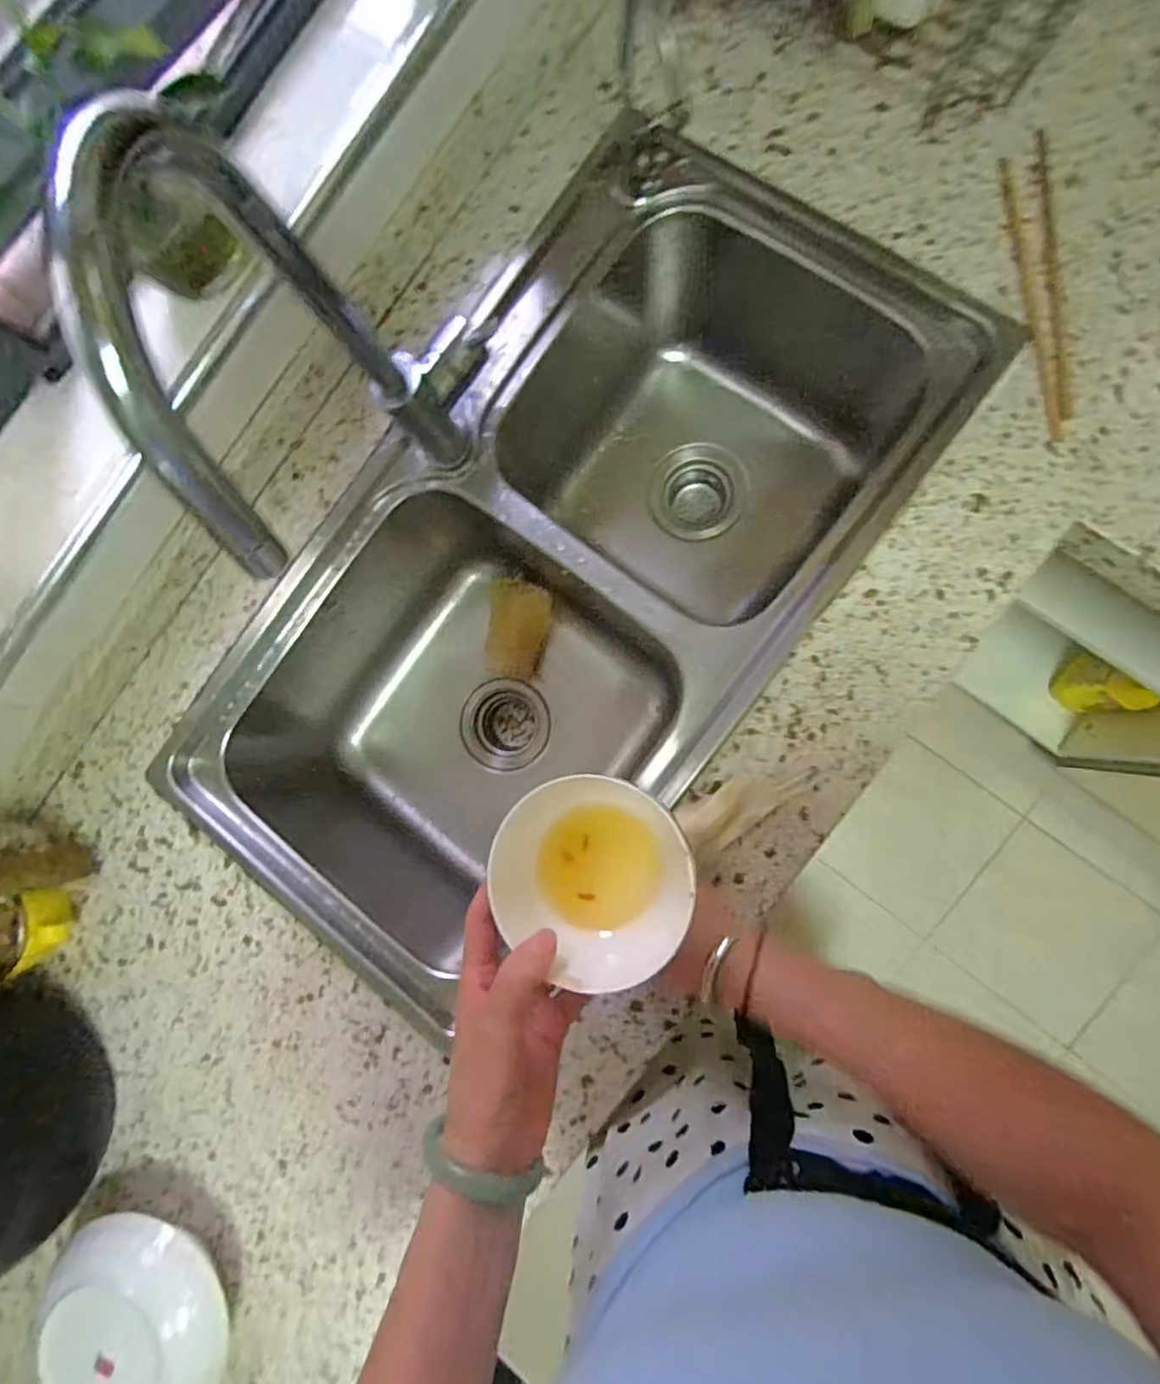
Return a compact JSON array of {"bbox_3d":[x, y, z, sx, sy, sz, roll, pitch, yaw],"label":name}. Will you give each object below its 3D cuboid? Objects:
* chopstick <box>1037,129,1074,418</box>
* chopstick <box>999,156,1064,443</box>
[{"bbox_3d":[0.369,-0.328,0.490,0.012,0.006,0.233,-3,86,9],"label":"chopstick"},{"bbox_3d":[0.352,-0.309,0.494,0.010,0.006,0.230,-8,85,8],"label":"chopstick"}]

